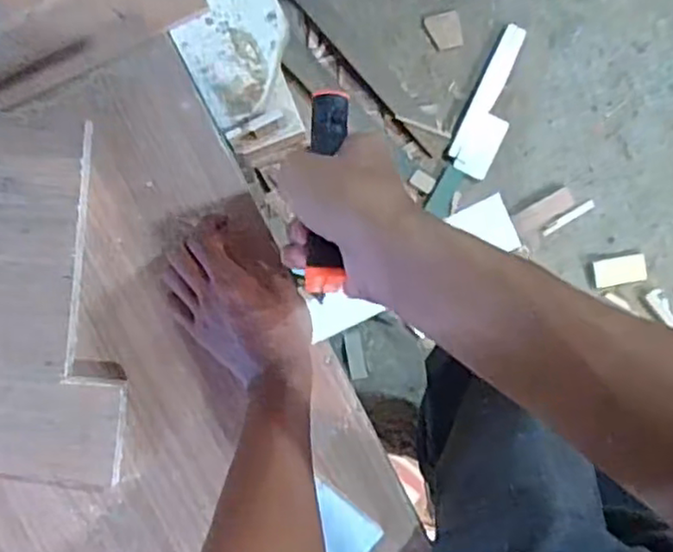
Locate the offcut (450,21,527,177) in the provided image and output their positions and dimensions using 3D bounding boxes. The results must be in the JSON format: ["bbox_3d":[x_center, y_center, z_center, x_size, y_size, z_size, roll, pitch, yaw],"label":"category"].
[{"bbox_3d":[0.297,-0.319,1.251,0.085,0.016,0.275,25,95,-2],"label":"offcut"}]

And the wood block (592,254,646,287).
[{"bbox_3d":[0.542,-0.009,1.285,0.099,0.016,0.054,-9,92,1],"label":"wood block"}]

